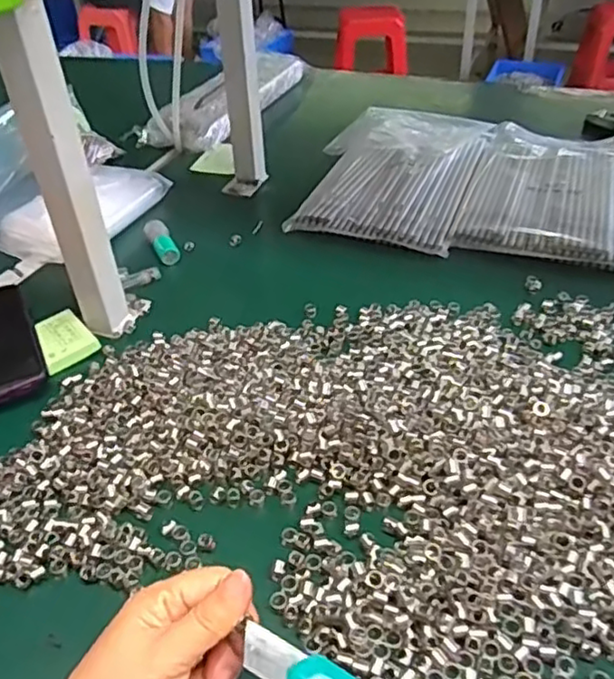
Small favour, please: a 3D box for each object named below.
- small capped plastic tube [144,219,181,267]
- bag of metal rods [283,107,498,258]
[{"bbox_3d":[-0.155,-0.106,0.694,0.025,0.021,0.058,-19,41,-18],"label":"small capped plastic tube"},{"bbox_3d":[0.109,-0.221,0.809,0.201,0.026,0.325,11,41,19],"label":"bag of metal rods"}]

